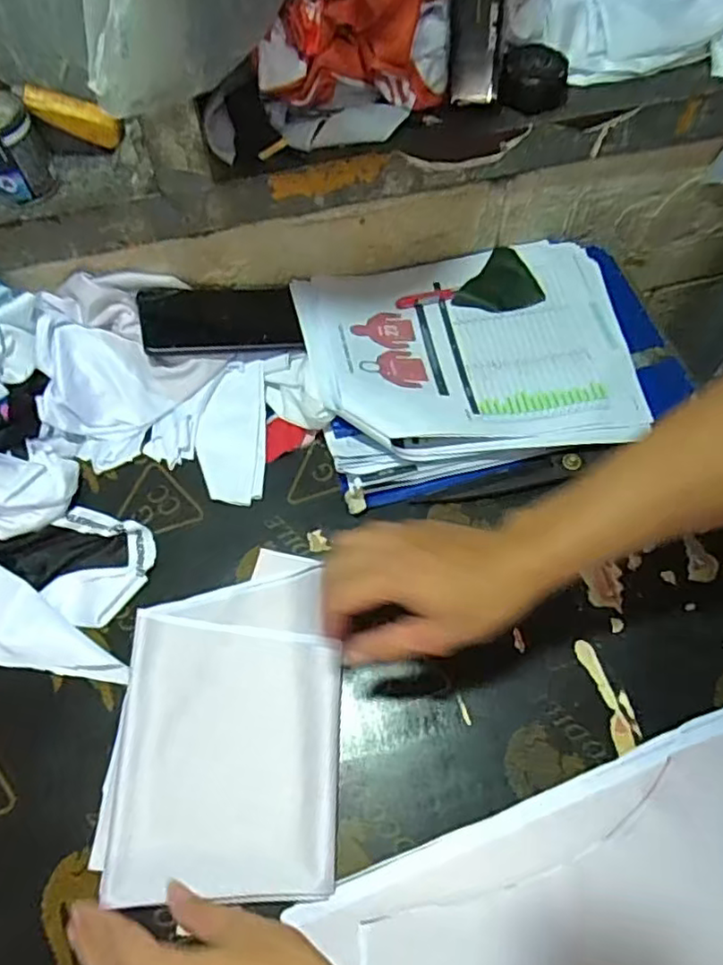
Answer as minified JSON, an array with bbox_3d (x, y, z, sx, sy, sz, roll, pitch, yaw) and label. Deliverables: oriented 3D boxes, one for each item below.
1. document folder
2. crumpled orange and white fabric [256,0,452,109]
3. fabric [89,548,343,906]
[{"bbox_3d":[0.130,-0.128,0.619,0.358,0.061,0.252,-11,61,-4],"label":"document folder"},{"bbox_3d":[-0.005,-0.357,0.521,0.162,0.089,0.050,-11,62,-4],"label":"crumpled orange and white fabric"},{"bbox_3d":[-0.103,0.175,0.489,0.168,0.014,0.242,0,61,2],"label":"fabric"}]

